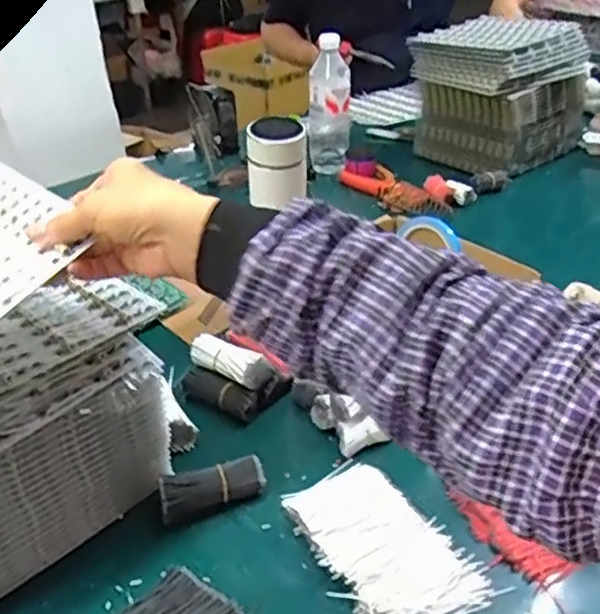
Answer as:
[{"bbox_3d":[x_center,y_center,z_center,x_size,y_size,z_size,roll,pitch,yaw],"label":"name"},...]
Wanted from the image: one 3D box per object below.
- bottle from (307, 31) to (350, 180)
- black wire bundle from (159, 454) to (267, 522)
[{"bbox_3d":[0.047,-0.335,1.096,0.073,0.210,0.076,1,34,3],"label":"bottle"},{"bbox_3d":[-0.075,0.156,0.566,0.089,0.037,0.026,-12,36,-16],"label":"black wire bundle"}]

